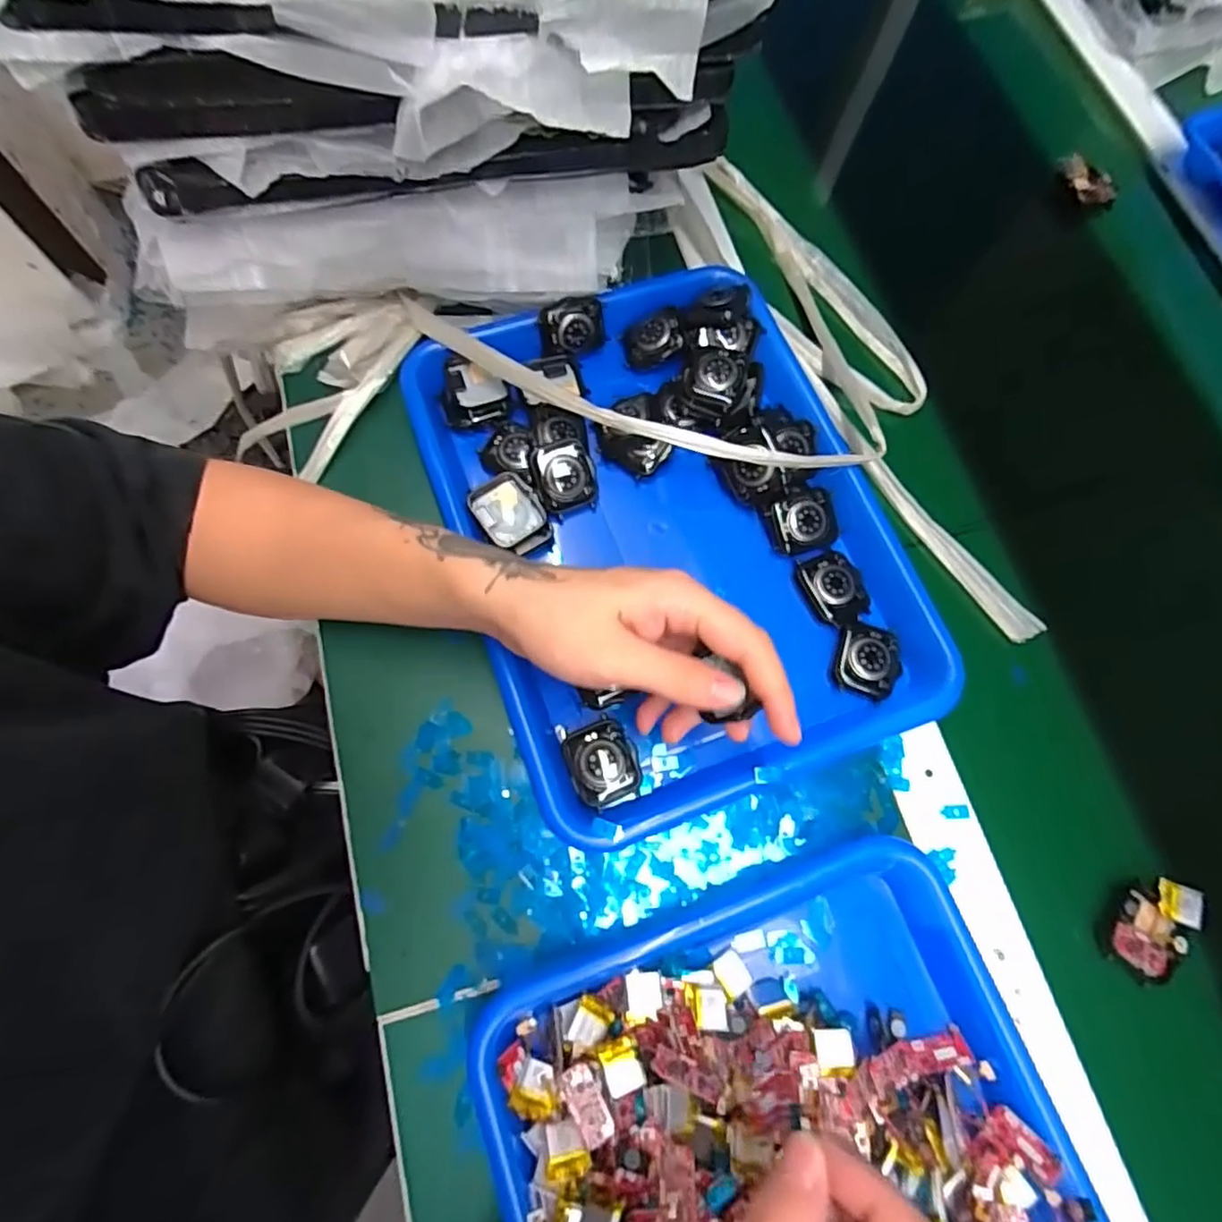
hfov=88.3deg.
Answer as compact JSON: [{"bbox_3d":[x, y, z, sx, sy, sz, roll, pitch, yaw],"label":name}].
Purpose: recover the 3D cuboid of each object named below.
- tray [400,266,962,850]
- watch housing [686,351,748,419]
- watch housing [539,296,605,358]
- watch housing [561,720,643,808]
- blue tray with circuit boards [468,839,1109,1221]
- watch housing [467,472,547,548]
[{"bbox_3d":[0.037,-0.058,0.388,0.258,0.043,0.327,-19,74,-9],"label":"tray"},{"bbox_3d":[0.068,-0.147,0.413,0.035,0.022,0.040,18,72,3],"label":"watch housing"},{"bbox_3d":[-0.026,-0.193,0.427,0.043,0.036,0.009,-20,45,-12],"label":"watch housing"},{"bbox_3d":[-0.004,0.085,0.350,0.034,0.010,0.044,-22,74,-9],"label":"watch housing"},{"bbox_3d":[0.095,0.301,0.273,0.254,0.052,0.326,-17,73,-8],"label":"blue tray with circuit boards"},{"bbox_3d":[-0.063,-0.062,0.386,0.037,0.006,0.042,-36,77,-13],"label":"watch housing"}]

